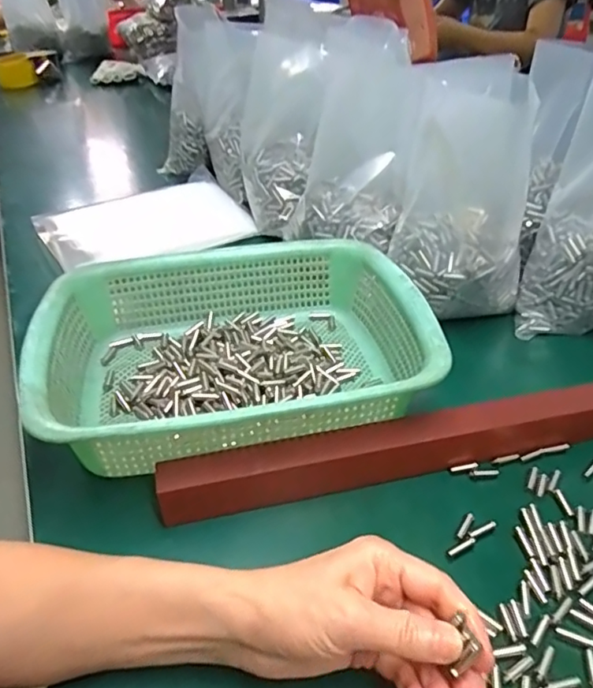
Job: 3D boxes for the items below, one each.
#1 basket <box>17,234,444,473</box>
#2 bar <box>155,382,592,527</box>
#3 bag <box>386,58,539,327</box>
[{"bbox_3d":[-0.049,0.003,0.453,0.292,0.076,0.222,-10,40,-10],"label":"basket"},{"bbox_3d":[0.103,0.071,0.401,0.396,0.037,0.032,-10,40,-10],"label":"bar"},{"bbox_3d":[0.162,-0.136,0.519,0.123,0.202,0.111,13,41,17],"label":"bag"}]

